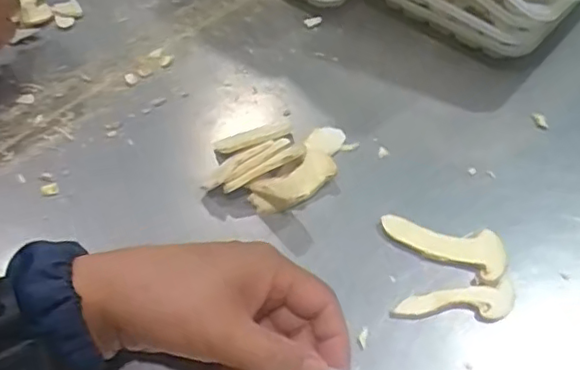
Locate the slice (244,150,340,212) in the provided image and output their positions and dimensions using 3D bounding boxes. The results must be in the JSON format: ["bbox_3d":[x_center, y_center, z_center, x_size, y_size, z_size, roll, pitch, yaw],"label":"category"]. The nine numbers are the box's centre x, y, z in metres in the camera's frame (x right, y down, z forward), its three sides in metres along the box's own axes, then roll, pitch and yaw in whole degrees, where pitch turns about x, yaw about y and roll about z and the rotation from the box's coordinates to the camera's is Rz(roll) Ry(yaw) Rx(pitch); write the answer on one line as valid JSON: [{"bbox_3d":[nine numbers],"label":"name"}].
[{"bbox_3d":[0.003,-0.001,0.431,0.066,0.011,0.029,-32,84,-19],"label":"slice"}]

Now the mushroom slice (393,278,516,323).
[{"bbox_3d":[0.103,0.075,0.376,0.075,0.004,0.024,-9,53,-6],"label":"mushroom slice"}]

